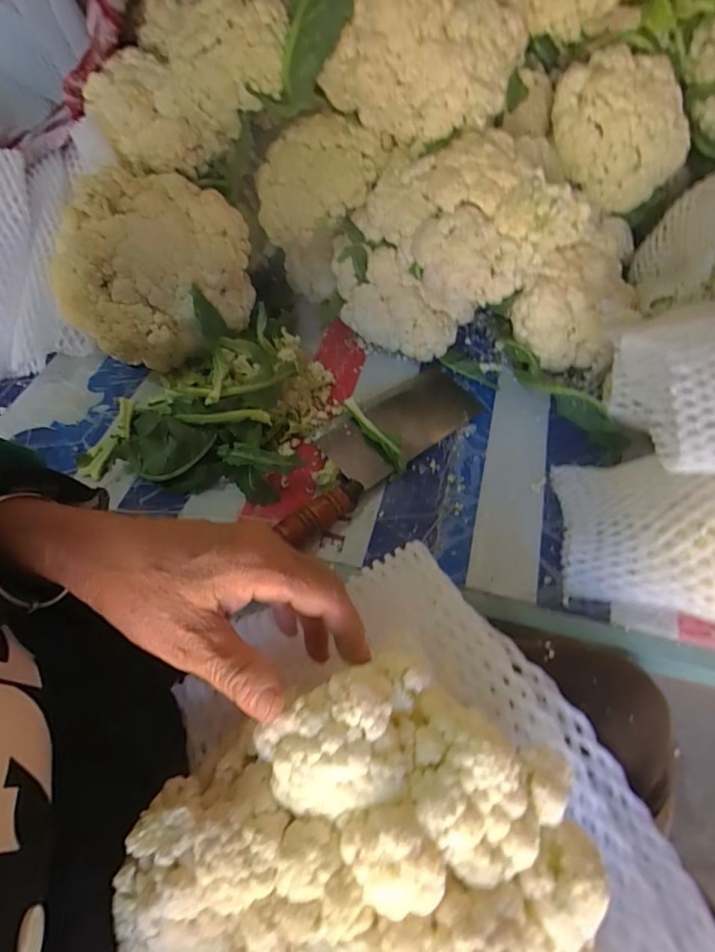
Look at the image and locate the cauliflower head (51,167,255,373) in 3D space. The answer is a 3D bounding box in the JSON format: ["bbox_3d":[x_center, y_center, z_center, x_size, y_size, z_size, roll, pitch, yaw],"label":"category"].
[{"bbox_3d":[-0.214,-0.222,0.508,0.197,0.134,0.150,-27,60,-17],"label":"cauliflower head"}]

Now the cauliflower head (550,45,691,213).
[{"bbox_3d":[0.302,-0.401,0.558,0.156,0.111,0.122,23,59,14],"label":"cauliflower head"}]

